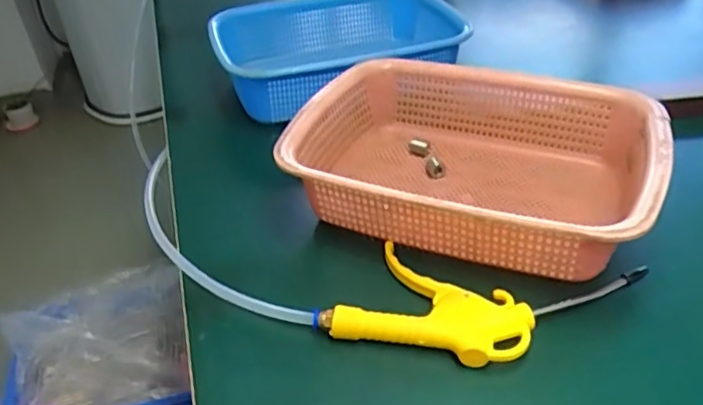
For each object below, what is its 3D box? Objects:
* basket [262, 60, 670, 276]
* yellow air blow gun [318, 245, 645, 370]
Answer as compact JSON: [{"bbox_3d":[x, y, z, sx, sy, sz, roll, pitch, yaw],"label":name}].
[{"bbox_3d":[0.104,-0.035,0.518,0.282,0.078,0.206,14,41,24],"label":"basket"},{"bbox_3d":[0.094,0.071,0.433,0.206,0.018,0.106,7,39,16],"label":"yellow air blow gun"}]

